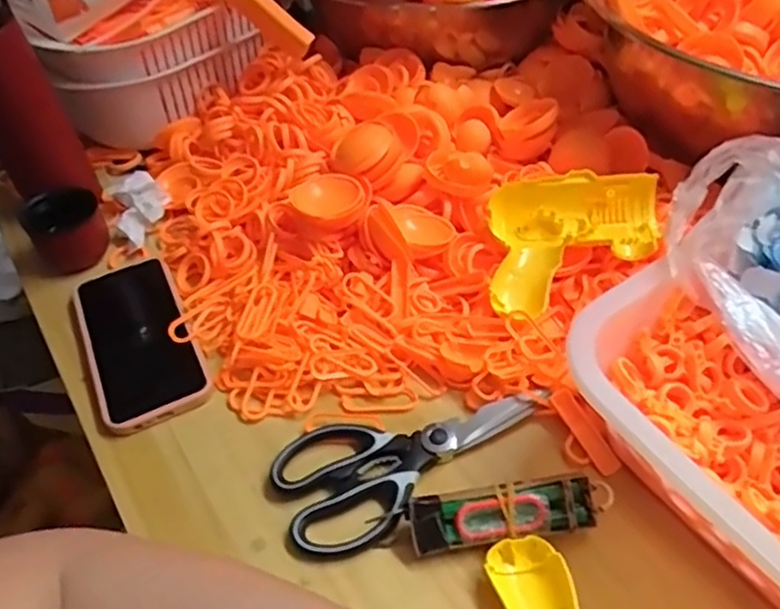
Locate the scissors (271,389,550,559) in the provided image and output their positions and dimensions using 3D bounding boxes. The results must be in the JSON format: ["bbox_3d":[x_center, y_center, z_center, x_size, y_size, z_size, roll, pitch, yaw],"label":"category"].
[{"bbox_3d":[0.011,0.092,0.455,0.190,0.015,0.086,-30,52,-22],"label":"scissors"}]

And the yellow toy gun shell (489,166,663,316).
[{"bbox_3d":[0.142,-0.052,0.523,0.145,0.043,0.116,-9,58,-1],"label":"yellow toy gun shell"}]

